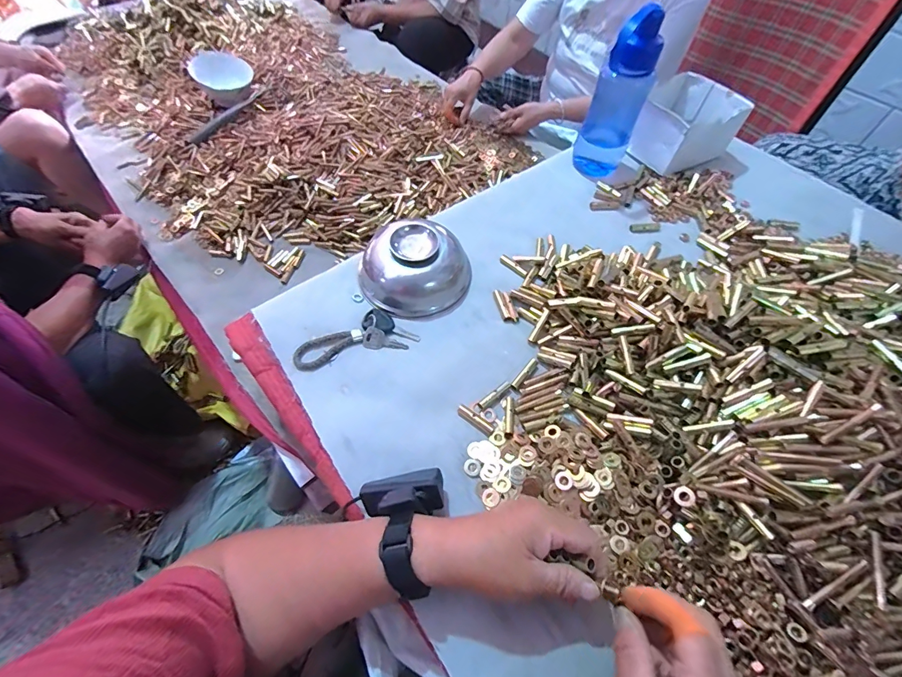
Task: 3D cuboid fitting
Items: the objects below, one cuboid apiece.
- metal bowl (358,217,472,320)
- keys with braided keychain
[{"bbox_3d":[-0.045,-0.095,0.499,0.140,0.063,0.127,-5,58,-4],"label":"metal bowl"},{"bbox_3d":[-0.111,-0.004,0.465,0.135,0.013,0.057,-15,59,-10],"label":"keys with braided keychain"}]

